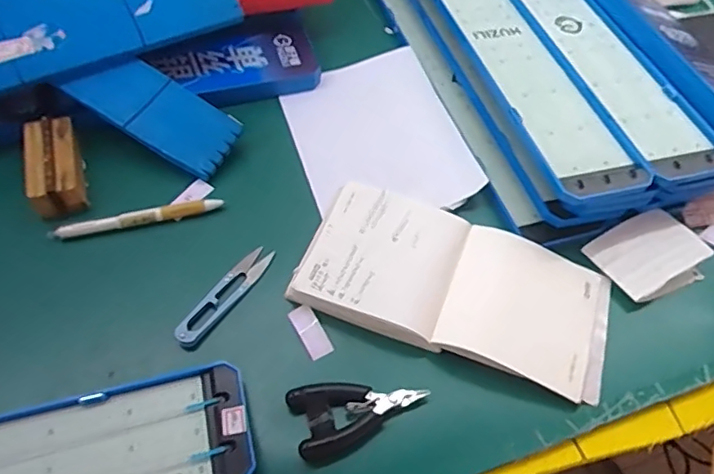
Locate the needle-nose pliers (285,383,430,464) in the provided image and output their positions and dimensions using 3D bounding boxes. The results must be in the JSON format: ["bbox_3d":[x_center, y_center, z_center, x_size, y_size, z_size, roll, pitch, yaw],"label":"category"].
[{"bbox_3d":[0.001,0.121,0.392,0.091,0.022,0.052,-15,58,-9],"label":"needle-nose pliers"}]

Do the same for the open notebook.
[{"bbox_3d":[0.080,0.035,0.449,0.244,0.017,0.123,18,59,12],"label":"open notebook"}]

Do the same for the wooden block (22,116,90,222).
[{"bbox_3d":[-0.267,-0.066,0.491,0.047,0.038,0.091,-13,56,-8],"label":"wooden block"}]

